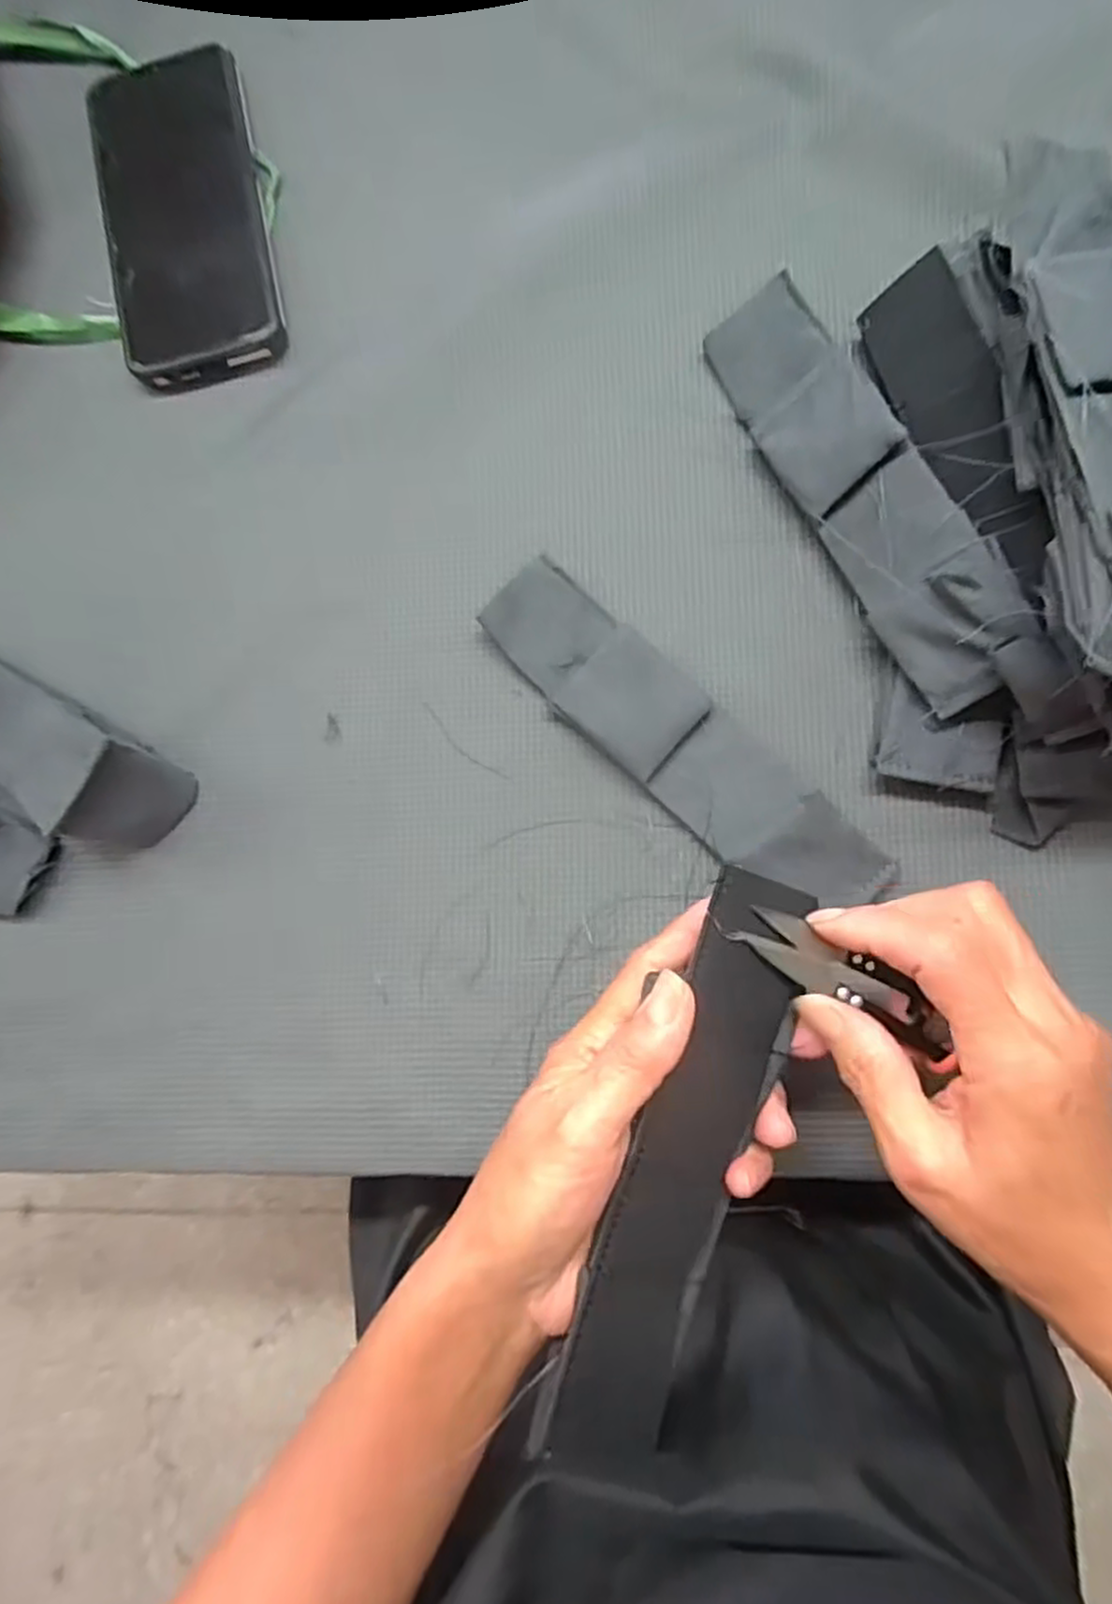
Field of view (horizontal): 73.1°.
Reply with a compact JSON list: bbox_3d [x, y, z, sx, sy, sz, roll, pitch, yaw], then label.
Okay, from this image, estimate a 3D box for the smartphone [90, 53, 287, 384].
[{"bbox_3d":[-0.181,-0.285,0.367,0.077,0.010,0.157,-11,84,4],"label":"smartphone"}]

